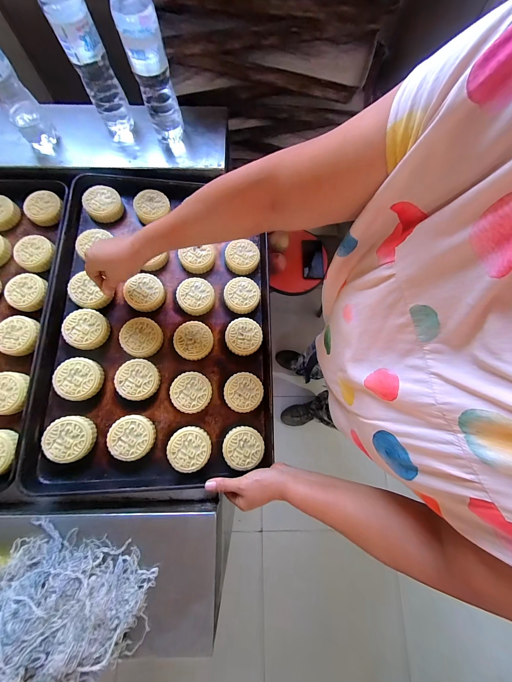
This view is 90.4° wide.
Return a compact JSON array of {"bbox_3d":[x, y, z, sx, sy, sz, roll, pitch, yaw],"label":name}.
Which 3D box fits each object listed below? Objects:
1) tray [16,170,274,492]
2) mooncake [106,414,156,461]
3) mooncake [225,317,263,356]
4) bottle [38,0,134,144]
[{"bbox_3d":[-0.175,-0.050,0.490,0.399,0.035,0.590,0,77,-8],"label":"tray"},{"bbox_3d":[-0.208,0.161,0.426,0.072,0.018,0.069,5,67,1],"label":"mooncake"},{"bbox_3d":[-0.023,-0.010,0.493,0.068,0.023,0.067,0,67,-1],"label":"mooncake"},{"bbox_3d":[-0.294,-0.499,0.451,0.063,0.226,0.065,-9,68,-5],"label":"bottle"}]

